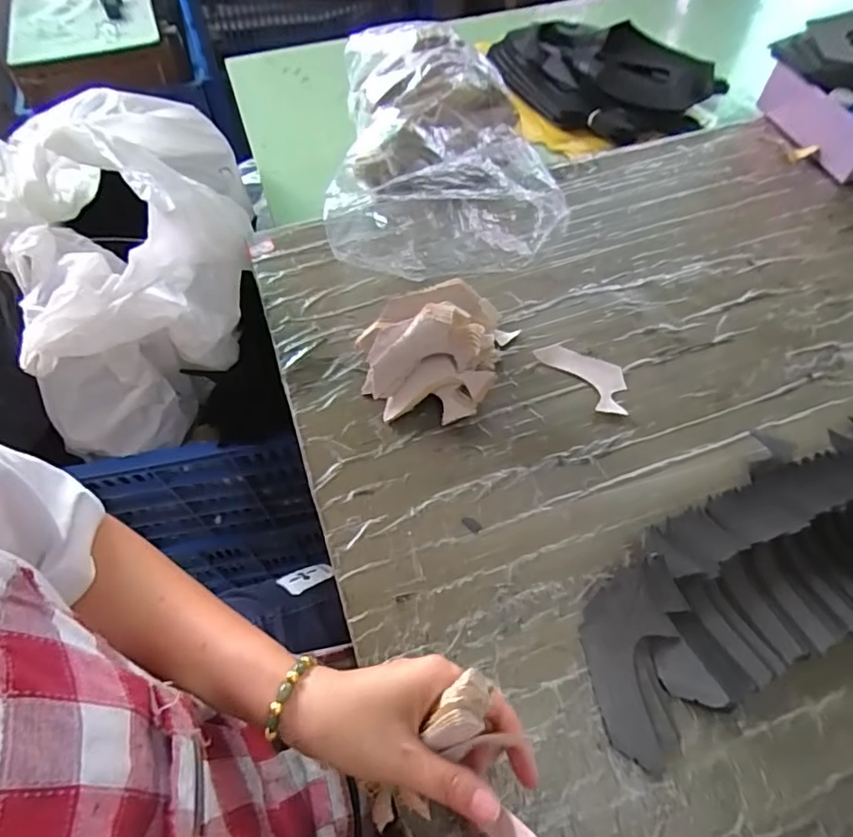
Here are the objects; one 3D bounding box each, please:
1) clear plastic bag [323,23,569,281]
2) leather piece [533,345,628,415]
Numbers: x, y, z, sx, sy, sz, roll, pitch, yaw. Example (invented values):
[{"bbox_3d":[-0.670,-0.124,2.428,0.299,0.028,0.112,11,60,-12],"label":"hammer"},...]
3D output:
[{"bbox_3d":[0.010,-0.334,0.636,0.232,0.099,0.369,-4,59,-2],"label":"clear plastic bag"},{"bbox_3d":[0.152,-0.042,0.517,0.048,0.004,0.094,-35,65,-19],"label":"leather piece"}]

